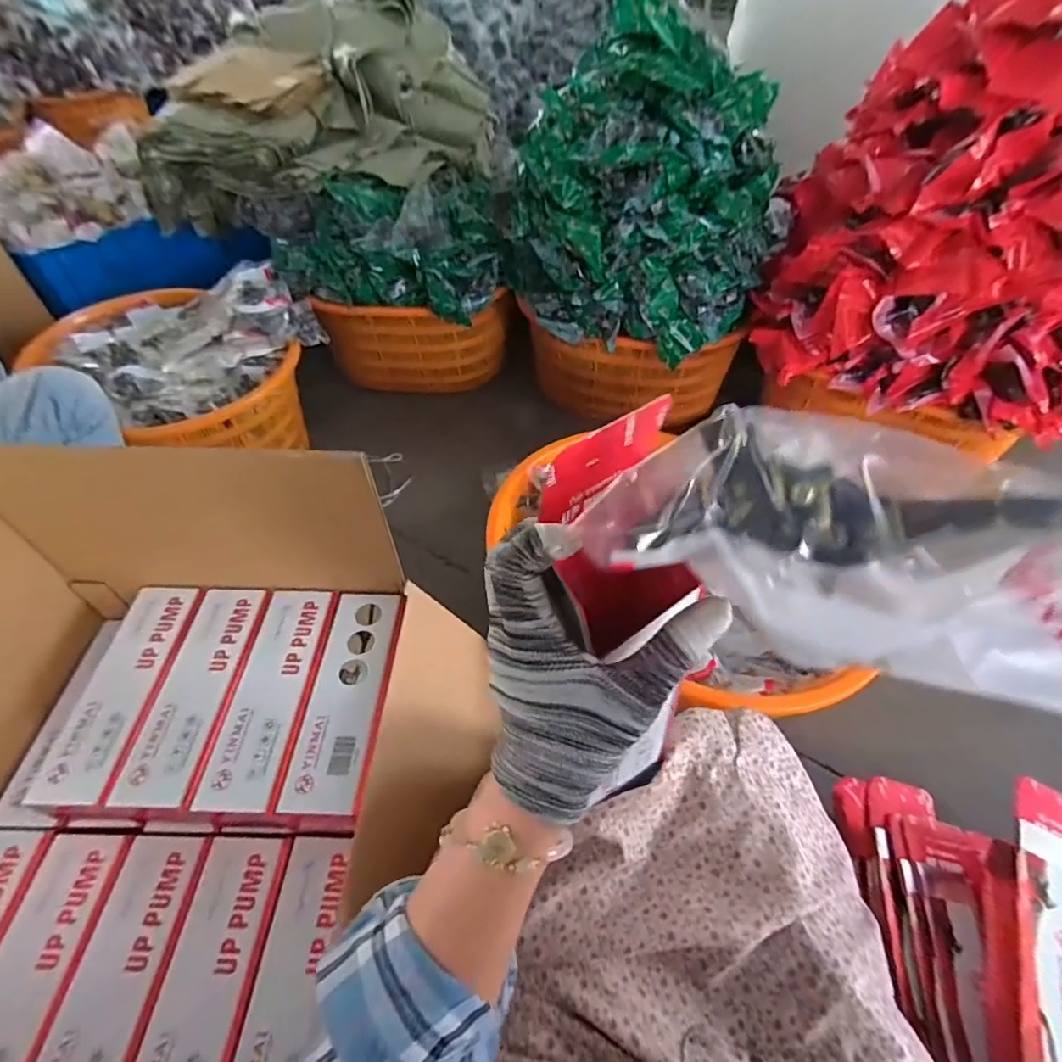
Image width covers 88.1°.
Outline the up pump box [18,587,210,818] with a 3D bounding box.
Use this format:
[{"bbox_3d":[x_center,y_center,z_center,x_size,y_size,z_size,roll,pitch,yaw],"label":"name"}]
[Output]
[{"bbox_3d":[-0.457,0.190,0.640,0.088,0.081,0.252,2,50,2],"label":"up pump box"}]

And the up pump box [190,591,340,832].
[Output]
[{"bbox_3d":[-0.286,0.196,0.635,0.089,0.072,0.256,2,50,2],"label":"up pump box"}]

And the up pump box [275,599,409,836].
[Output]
[{"bbox_3d":[-0.200,0.198,0.625,0.080,0.070,0.249,2,50,2],"label":"up pump box"}]

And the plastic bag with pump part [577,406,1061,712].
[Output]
[{"bbox_3d":[0.130,0.009,0.195,0.211,0.063,0.057,17,52,14],"label":"plastic bag with pump part"}]

